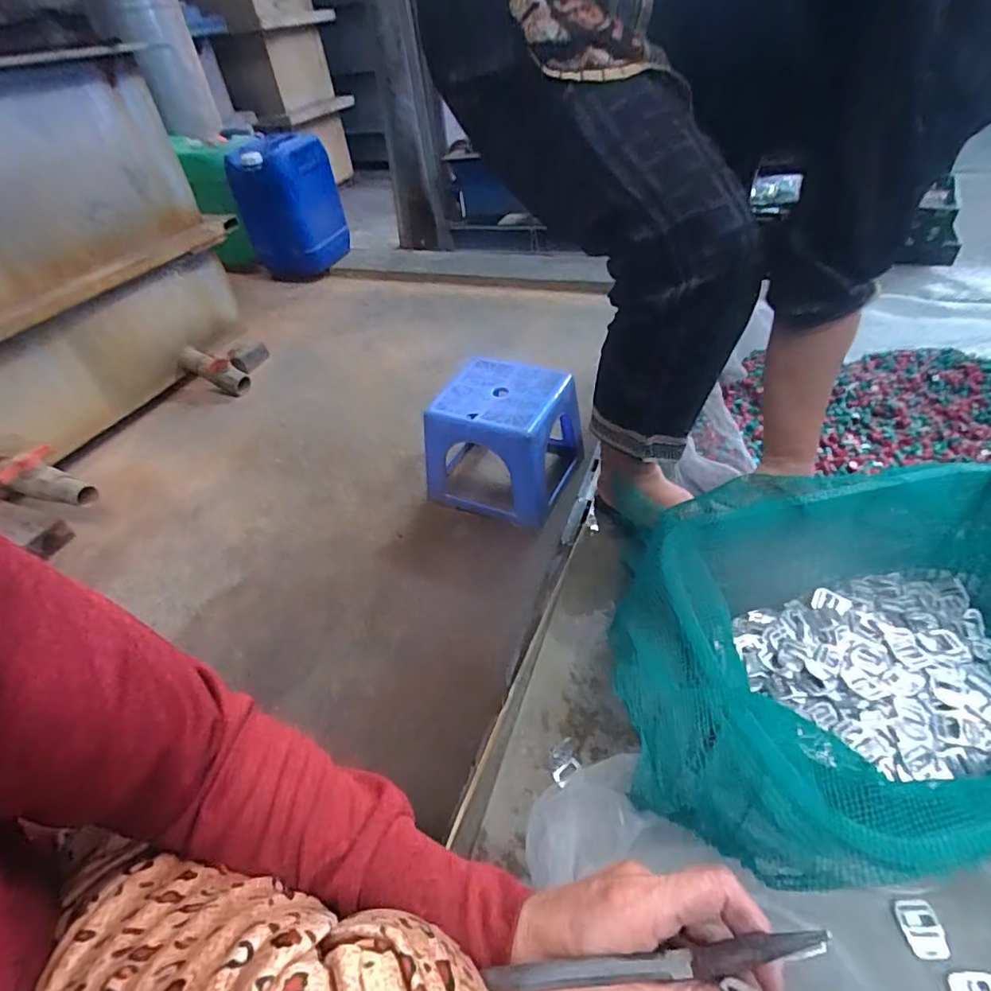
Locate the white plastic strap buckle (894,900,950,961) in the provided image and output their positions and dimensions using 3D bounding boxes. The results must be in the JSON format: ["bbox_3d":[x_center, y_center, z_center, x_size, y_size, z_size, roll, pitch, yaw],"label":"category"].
[{"bbox_3d":[0.358,0.363,0.454,0.032,0.005,0.039,-2,44,6],"label":"white plastic strap buckle"}]

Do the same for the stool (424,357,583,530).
[{"bbox_3d":[0.019,-0.110,1.055,0.256,0.206,0.244,10,46,18],"label":"stool"}]

